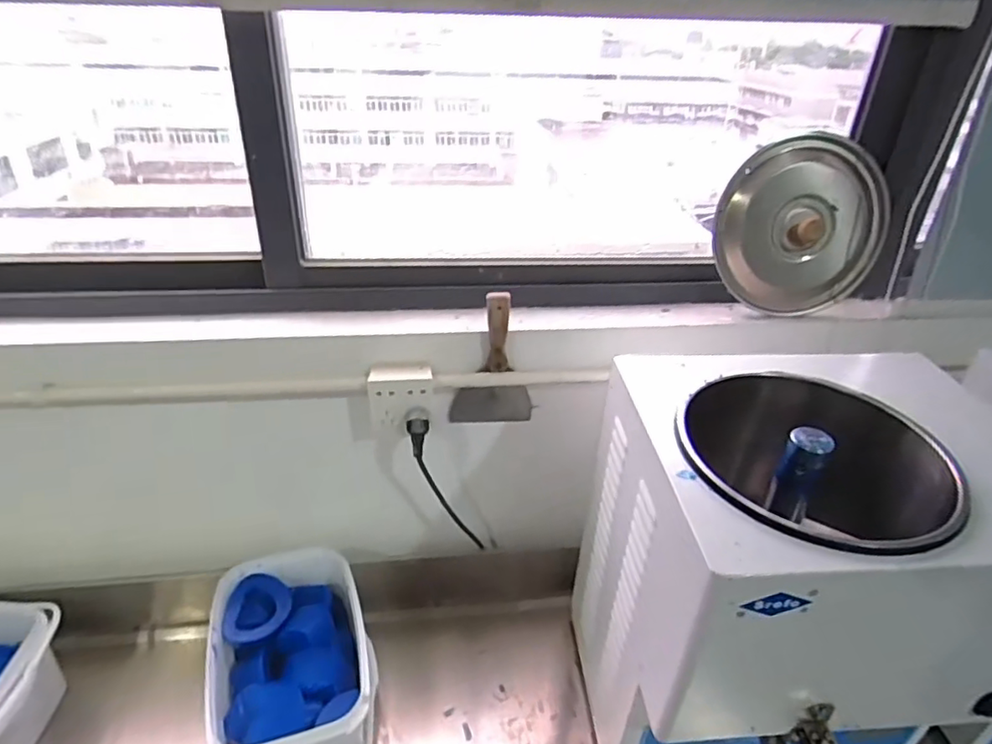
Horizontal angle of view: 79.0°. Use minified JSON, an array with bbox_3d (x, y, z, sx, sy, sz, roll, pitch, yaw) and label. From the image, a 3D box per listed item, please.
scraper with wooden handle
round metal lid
[{"bbox_3d":[-0.004,-0.012,0.859,0.118,0.224,0.041,-1,30,-5],"label":"scraper with wooden handle"},{"bbox_3d":[0.451,-0.215,0.897,0.267,0.242,0.060,3,8,-6],"label":"round metal lid"}]

